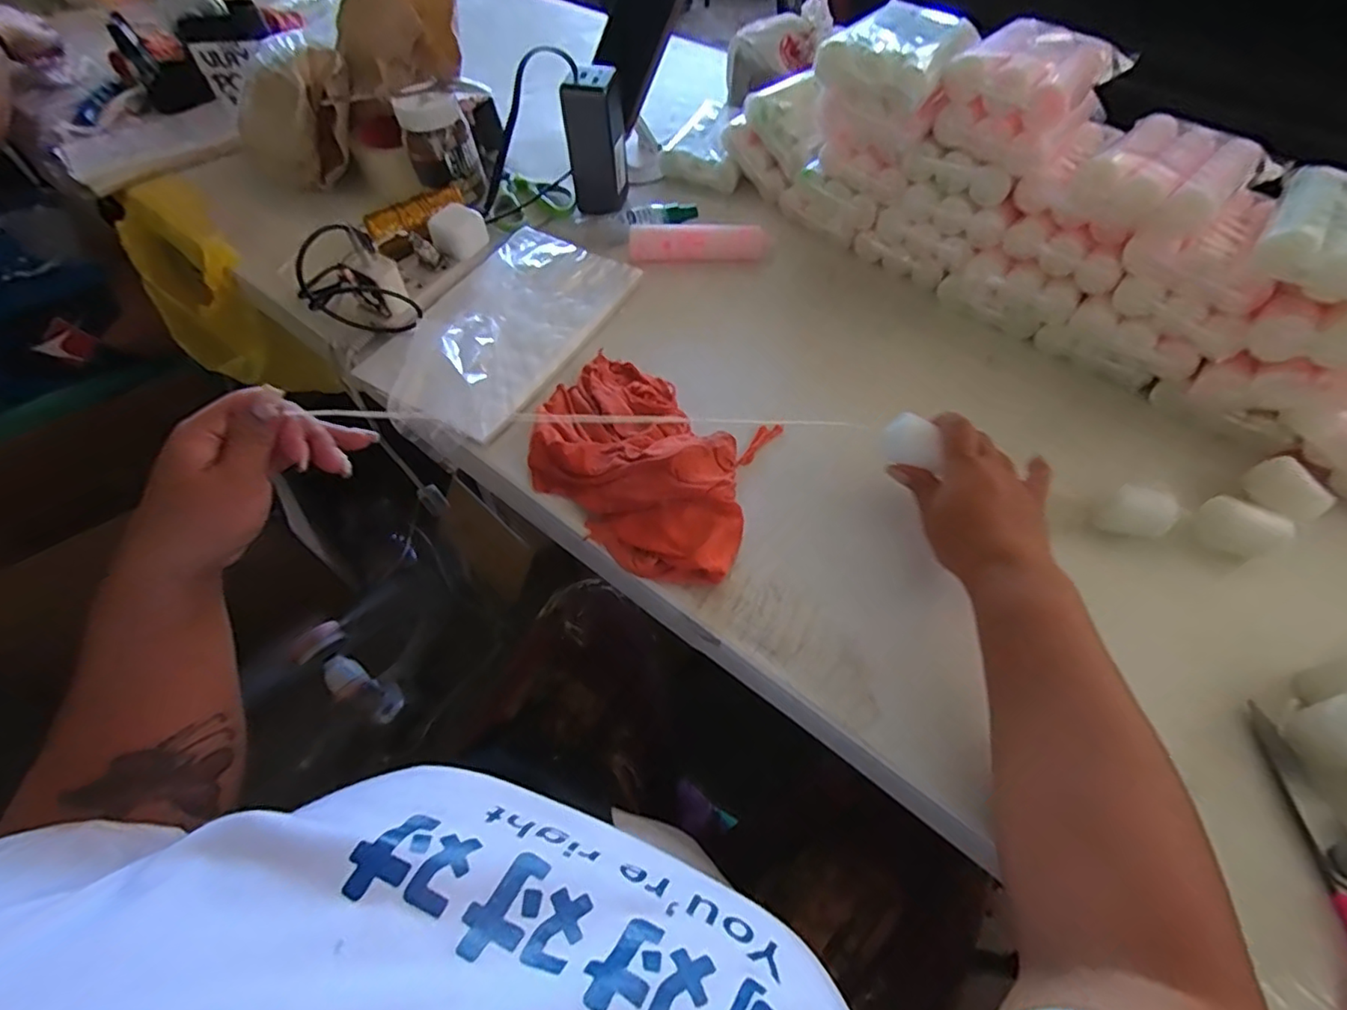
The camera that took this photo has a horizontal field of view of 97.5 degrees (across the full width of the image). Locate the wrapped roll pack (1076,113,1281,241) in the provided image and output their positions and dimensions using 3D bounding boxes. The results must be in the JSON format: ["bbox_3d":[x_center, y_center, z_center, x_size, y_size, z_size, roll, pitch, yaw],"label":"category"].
[{"bbox_3d":[0.402,-0.265,0.469,0.103,0.034,0.144,39,66,23],"label":"wrapped roll pack"}]

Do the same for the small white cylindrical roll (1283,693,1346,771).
[{"bbox_3d":[0.391,0.132,0.343,0.032,0.038,0.037,-34,63,-18],"label":"small white cylindrical roll"}]

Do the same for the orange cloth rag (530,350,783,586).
[{"bbox_3d":[-0.023,-0.044,0.462,0.199,0.037,0.178,24,60,15],"label":"orange cloth rag"}]

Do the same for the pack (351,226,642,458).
[{"bbox_3d":[-0.164,-0.172,0.548,0.149,0.023,0.278,25,60,16],"label":"pack"}]

